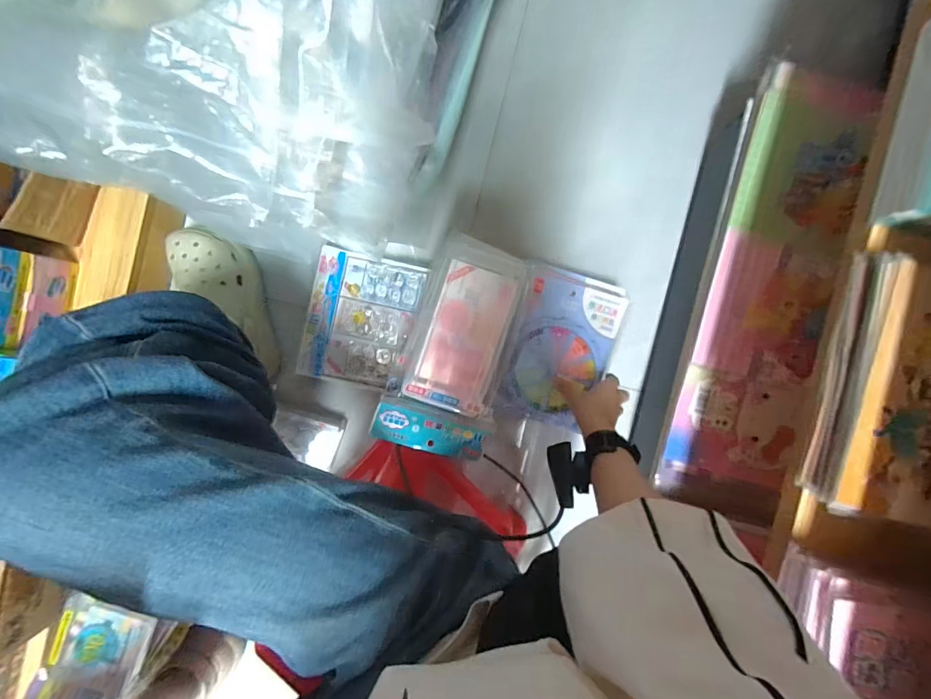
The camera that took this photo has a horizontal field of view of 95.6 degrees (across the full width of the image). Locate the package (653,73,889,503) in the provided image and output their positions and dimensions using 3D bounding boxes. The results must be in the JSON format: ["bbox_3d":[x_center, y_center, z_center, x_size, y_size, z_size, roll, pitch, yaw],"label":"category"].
[{"bbox_3d":[0.428,-0.076,0.582,0.191,0.036,0.572,14,91,-1],"label":"package"}]

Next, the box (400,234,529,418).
[{"bbox_3d":[0.002,-0.030,0.481,0.102,0.048,0.194,16,91,-1],"label":"box"}]

